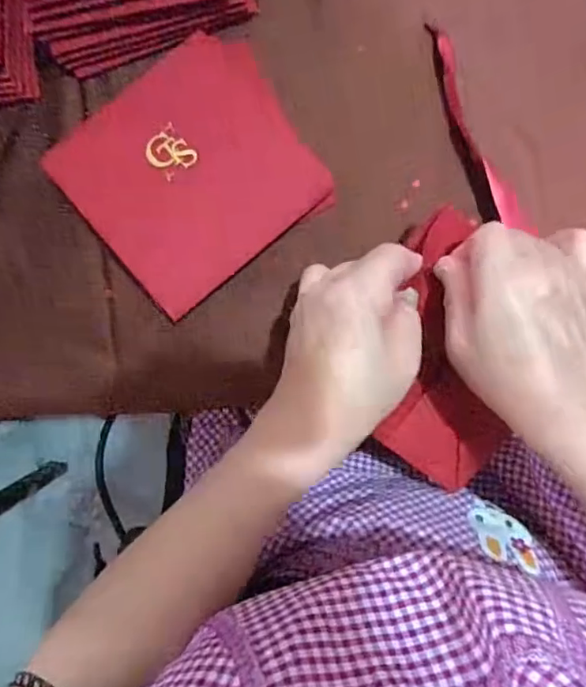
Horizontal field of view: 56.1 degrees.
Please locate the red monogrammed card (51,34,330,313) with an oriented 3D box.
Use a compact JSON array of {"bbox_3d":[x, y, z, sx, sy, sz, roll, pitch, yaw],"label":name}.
[{"bbox_3d":[-0.064,-0.119,0.369,0.157,0.010,0.145,-39,92,-16],"label":"red monogrammed card"}]

